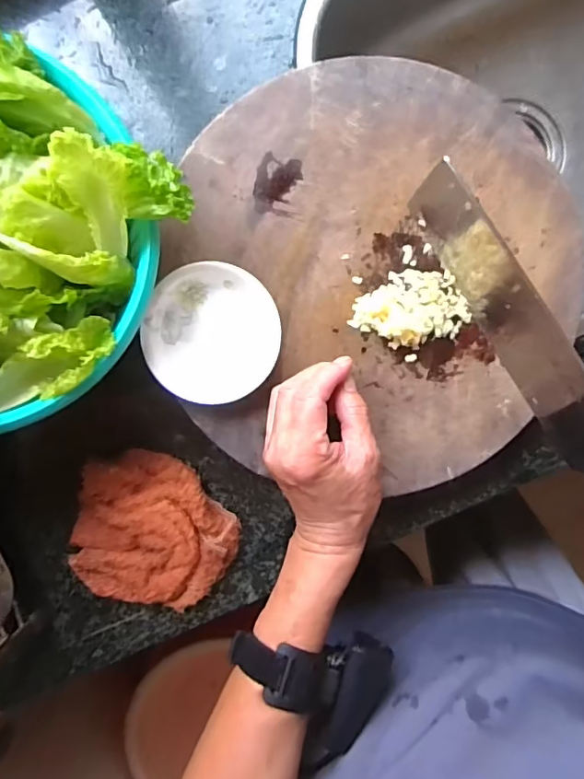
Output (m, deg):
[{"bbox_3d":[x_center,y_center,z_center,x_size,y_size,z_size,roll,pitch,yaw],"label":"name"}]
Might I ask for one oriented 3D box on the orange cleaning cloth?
[{"bbox_3d":[-0.113,0.120,0.432,0.128,0.028,0.125,19,96,0],"label":"orange cleaning cloth"}]

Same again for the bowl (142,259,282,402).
[{"bbox_3d":[-0.056,-0.040,0.377,0.092,0.024,0.094,0,96,2],"label":"bowl"}]

